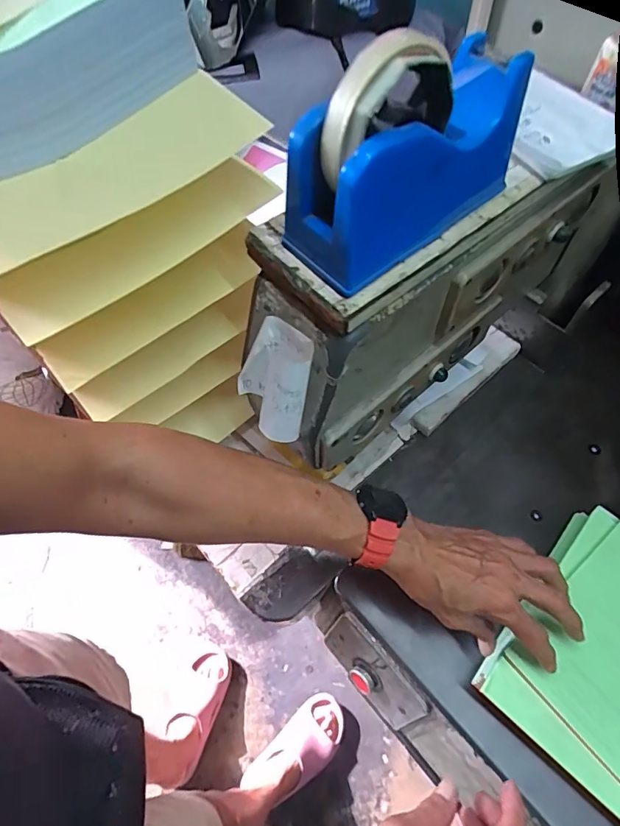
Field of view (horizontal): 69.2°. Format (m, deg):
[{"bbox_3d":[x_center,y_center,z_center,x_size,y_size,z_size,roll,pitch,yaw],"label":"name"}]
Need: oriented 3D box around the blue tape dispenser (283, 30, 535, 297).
[{"bbox_3d":[0.061,-0.163,0.271,0.155,0.108,0.062,-36,65,-17],"label":"blue tape dispenser"}]

